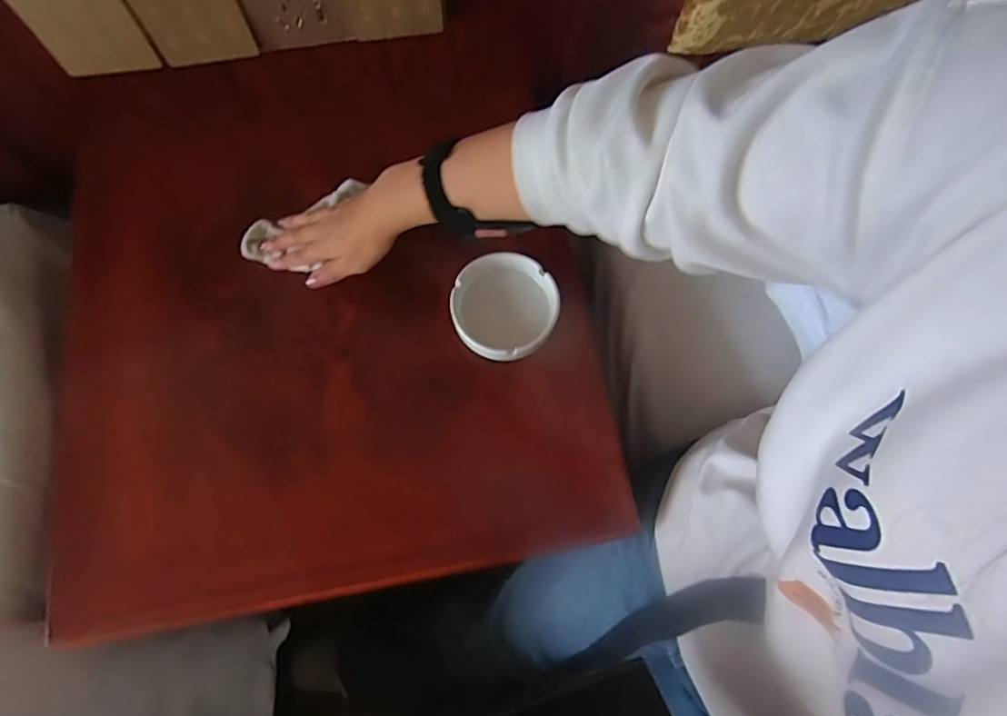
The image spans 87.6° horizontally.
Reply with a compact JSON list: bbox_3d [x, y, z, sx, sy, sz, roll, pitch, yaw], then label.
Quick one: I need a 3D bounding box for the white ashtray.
[{"bbox_3d":[0.001,-0.048,0.500,0.097,0.028,0.099,0,73,-1],"label":"white ashtray"}]

